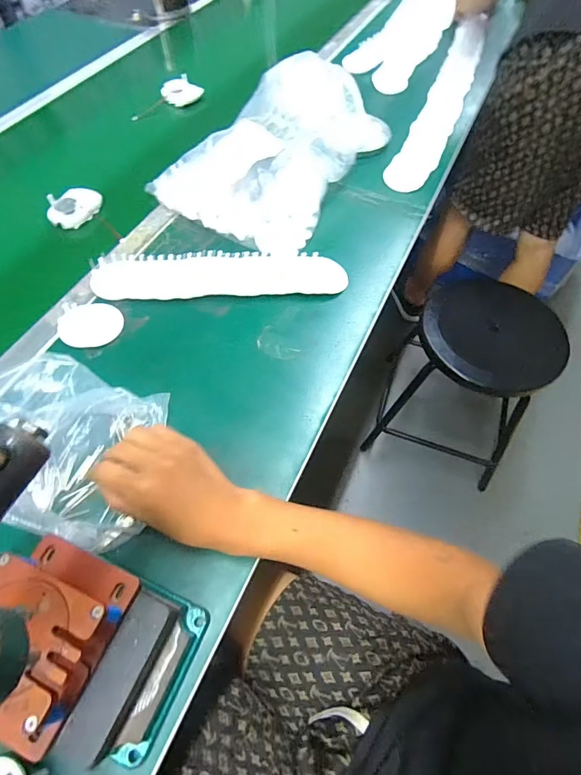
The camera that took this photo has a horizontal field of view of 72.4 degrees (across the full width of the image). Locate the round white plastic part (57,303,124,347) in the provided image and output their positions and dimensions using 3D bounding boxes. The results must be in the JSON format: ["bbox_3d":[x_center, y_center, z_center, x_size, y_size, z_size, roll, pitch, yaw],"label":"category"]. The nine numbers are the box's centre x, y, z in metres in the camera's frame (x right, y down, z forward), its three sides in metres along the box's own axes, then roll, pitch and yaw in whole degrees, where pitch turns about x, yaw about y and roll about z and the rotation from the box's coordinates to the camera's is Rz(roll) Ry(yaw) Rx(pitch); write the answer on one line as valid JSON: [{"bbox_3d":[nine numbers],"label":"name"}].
[{"bbox_3d":[-0.245,-0.076,0.489,0.070,0.009,0.058,0,75,-16],"label":"round white plastic part"}]

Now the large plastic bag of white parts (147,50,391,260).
[{"bbox_3d":[-0.031,-0.361,0.604,0.254,0.112,0.298,35,66,18],"label":"large plastic bag of white parts"}]

